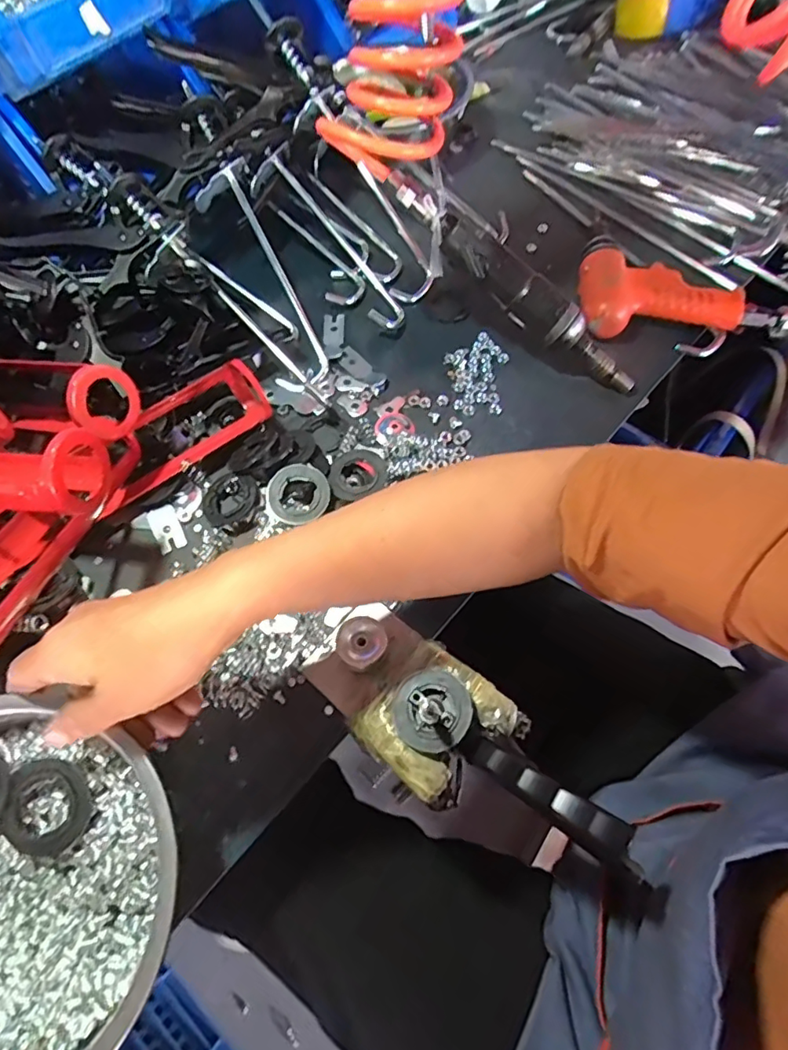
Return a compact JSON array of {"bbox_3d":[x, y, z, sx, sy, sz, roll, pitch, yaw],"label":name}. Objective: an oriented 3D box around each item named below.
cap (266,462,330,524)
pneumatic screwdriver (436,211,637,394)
[{"bbox_3d":[-0.075,-0.022,0.429,0.048,0.024,0.045,-1,62,2],"label":"cap"},{"bbox_3d":[0.125,-0.184,0.459,0.212,0.035,0.032,36,66,-11],"label":"pneumatic screwdriver"}]

